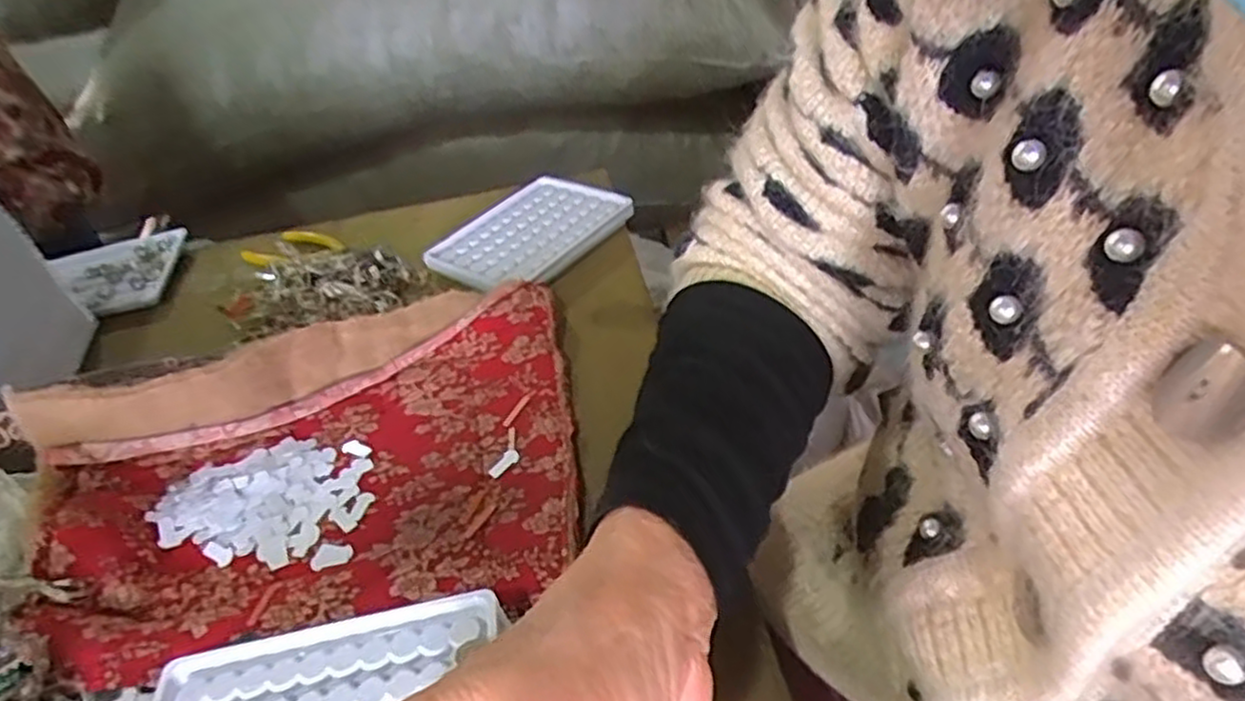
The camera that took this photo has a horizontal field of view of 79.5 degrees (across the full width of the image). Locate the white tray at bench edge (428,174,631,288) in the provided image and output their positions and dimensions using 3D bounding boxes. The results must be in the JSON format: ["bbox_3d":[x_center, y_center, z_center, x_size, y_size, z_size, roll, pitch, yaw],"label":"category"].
[{"bbox_3d":[-0.070,-0.093,0.566,0.100,0.011,0.151,23,48,34],"label":"white tray at bench edge"}]

